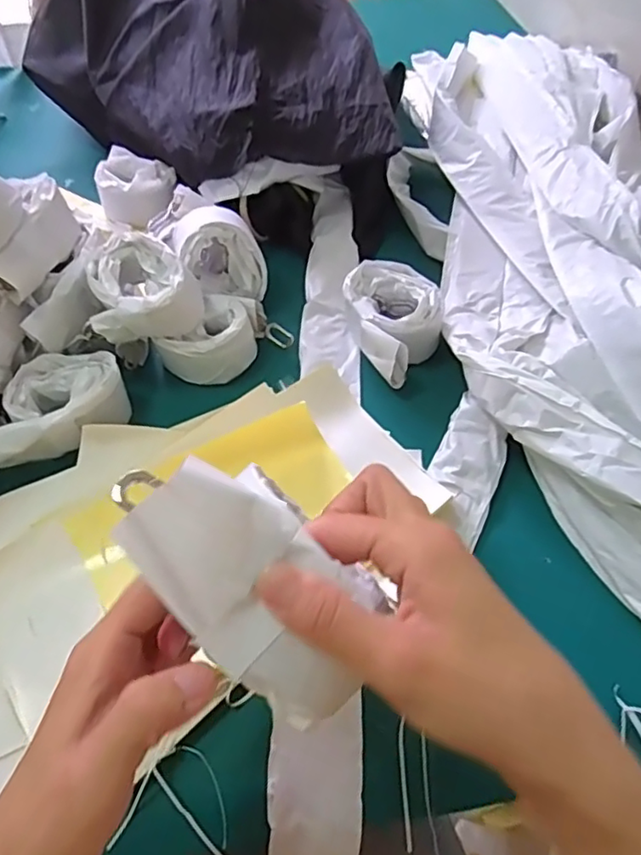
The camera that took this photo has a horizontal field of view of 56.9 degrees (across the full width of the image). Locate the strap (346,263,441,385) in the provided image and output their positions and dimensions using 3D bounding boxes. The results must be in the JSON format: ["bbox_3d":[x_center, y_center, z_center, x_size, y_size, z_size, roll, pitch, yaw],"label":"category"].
[{"bbox_3d":[0.069,-0.096,0.530,0.075,0.042,0.115,-15,54,-7],"label":"strap"}]

